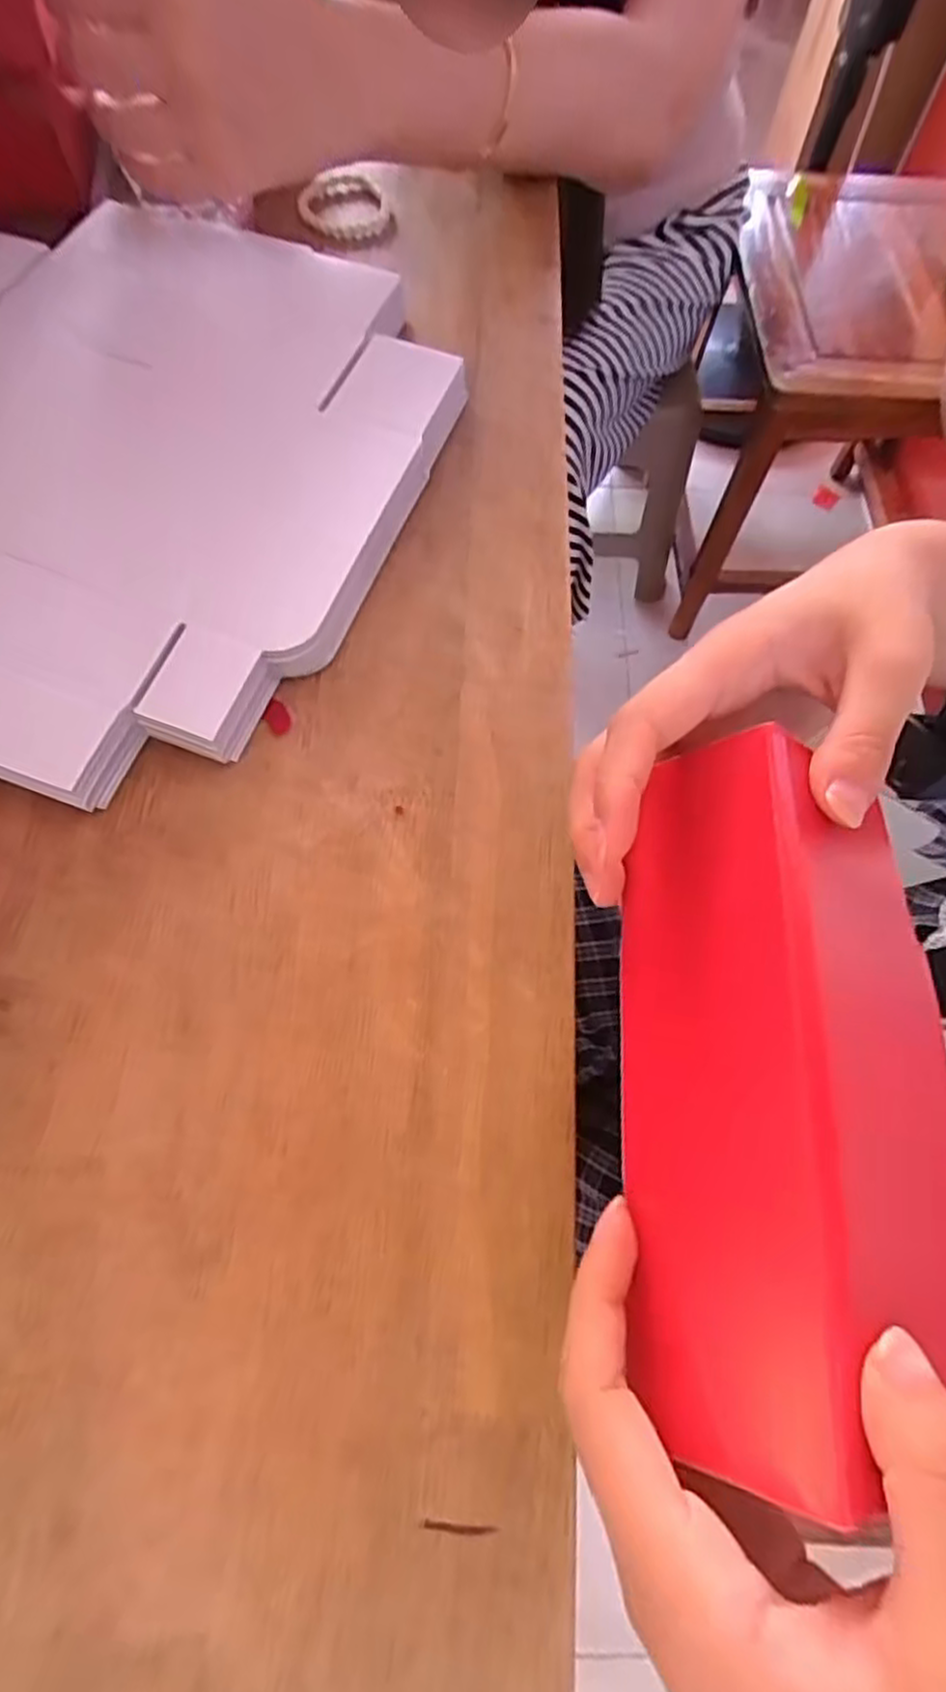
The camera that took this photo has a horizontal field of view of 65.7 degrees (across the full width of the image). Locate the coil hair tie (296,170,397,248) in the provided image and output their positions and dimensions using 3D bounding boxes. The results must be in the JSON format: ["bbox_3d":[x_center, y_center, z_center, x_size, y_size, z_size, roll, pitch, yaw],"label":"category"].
[{"bbox_3d":[-0.069,-0.356,0.410,0.050,0.013,0.051,7,67,1],"label":"coil hair tie"}]

